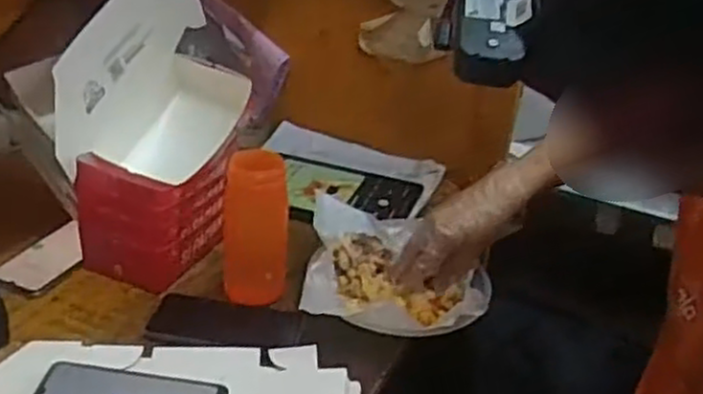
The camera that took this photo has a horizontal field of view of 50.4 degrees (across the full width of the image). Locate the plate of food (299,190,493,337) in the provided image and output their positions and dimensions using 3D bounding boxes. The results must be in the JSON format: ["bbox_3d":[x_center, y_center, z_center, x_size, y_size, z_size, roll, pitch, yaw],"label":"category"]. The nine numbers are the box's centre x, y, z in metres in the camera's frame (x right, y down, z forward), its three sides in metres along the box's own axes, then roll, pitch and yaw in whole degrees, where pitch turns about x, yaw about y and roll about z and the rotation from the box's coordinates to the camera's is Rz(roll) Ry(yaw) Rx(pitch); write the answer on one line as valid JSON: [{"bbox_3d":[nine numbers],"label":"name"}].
[{"bbox_3d":[0.055,0.089,0.890,0.220,0.050,0.226,7,28,1],"label":"plate of food"}]

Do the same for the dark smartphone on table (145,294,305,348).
[{"bbox_3d":[-0.140,0.141,0.812,0.178,0.007,0.085,6,30,19],"label":"dark smartphone on table"}]

